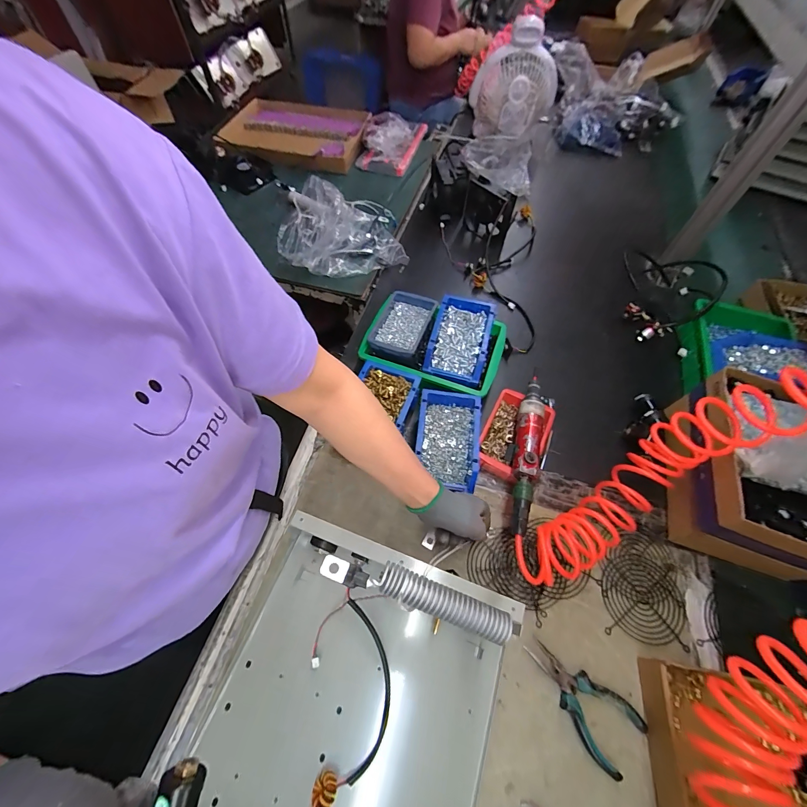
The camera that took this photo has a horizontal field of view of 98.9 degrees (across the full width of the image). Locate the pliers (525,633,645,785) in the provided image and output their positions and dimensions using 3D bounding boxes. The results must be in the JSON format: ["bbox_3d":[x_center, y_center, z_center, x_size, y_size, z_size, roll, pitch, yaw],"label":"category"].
[{"bbox_3d":[0.227,0.373,0.443,0.073,0.024,0.147,-36,67,-19],"label":"pliers"}]

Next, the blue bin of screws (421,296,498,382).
[{"bbox_3d":[0.103,-0.118,0.628,0.105,0.047,0.162,14,61,7],"label":"blue bin of screws"}]

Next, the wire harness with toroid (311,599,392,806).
[{"bbox_3d":[-0.062,0.412,0.388,0.071,0.035,0.318,9,60,4],"label":"wire harness with toroid"}]

